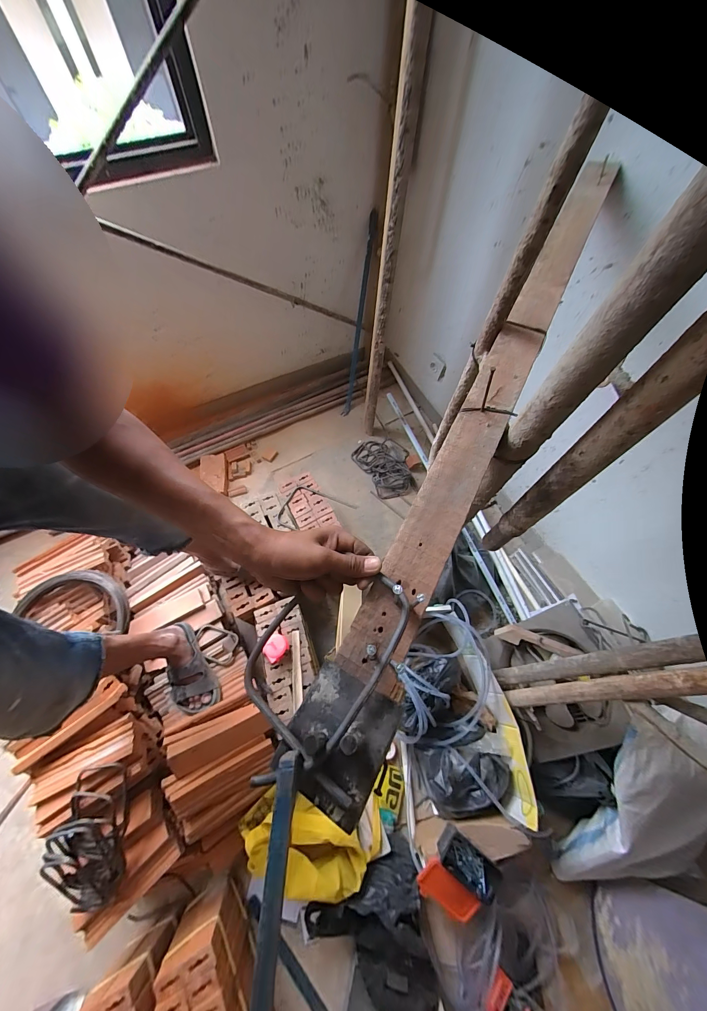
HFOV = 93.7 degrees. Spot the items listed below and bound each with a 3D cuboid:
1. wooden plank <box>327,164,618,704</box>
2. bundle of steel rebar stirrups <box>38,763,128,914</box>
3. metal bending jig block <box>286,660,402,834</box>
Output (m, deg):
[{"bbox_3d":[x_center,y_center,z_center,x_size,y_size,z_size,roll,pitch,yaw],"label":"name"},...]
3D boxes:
[{"bbox_3d":[0.212,-0.210,0.437,0.064,0.030,0.885,24,70,15],"label":"wooden plank"},{"bbox_3d":[-0.571,0.718,0.719,0.138,0.085,0.268,-2,65,-2],"label":"bundle of steel rebar stirrups"},{"bbox_3d":[-0.012,0.183,0.262,0.077,0.040,0.095,26,67,11],"label":"metal bending jig block"}]

